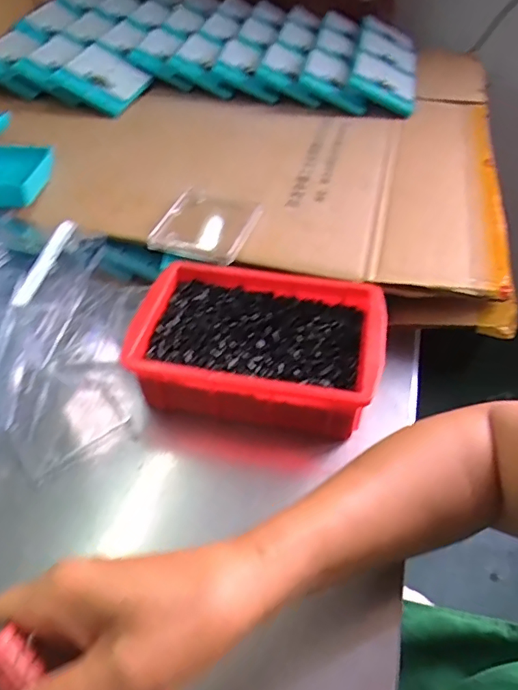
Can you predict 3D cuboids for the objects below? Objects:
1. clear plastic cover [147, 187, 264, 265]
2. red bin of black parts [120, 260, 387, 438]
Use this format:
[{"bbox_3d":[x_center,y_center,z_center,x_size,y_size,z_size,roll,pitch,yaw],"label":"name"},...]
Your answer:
[{"bbox_3d":[-0.050,-0.125,0.515,0.089,0.014,0.101,13,48,13],"label":"clear plastic cover"},{"bbox_3d":[0.000,0.003,0.442,0.199,0.066,0.138,9,47,9],"label":"red bin of black parts"}]

